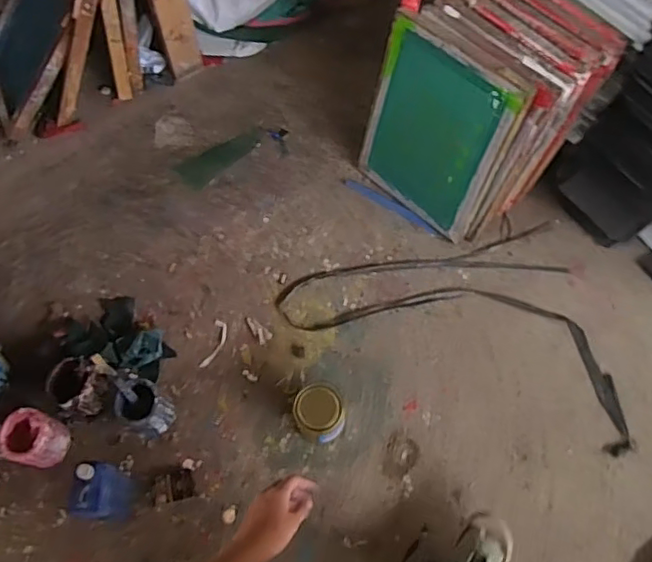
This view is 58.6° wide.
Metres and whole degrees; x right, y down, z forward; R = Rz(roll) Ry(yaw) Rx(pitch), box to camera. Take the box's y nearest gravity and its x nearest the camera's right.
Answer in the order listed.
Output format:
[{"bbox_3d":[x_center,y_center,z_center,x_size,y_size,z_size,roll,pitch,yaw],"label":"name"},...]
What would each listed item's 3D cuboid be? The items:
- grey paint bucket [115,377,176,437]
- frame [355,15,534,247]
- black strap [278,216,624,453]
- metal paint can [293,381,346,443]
[{"bbox_3d":[-0.396,0.282,1.282,0.109,0.134,0.101,0,64,1],"label":"grey paint bucket"},{"bbox_3d":[0.247,-0.345,1.384,0.352,0.438,0.029,41,53,20],"label":"frame"},{"bbox_3d":[0.292,0.183,1.391,0.729,0.036,0.580,-12,64,-5],"label":"black strap"},{"bbox_3d":[-0.012,0.288,1.266,0.104,0.156,0.102,0,64,1],"label":"metal paint can"}]

